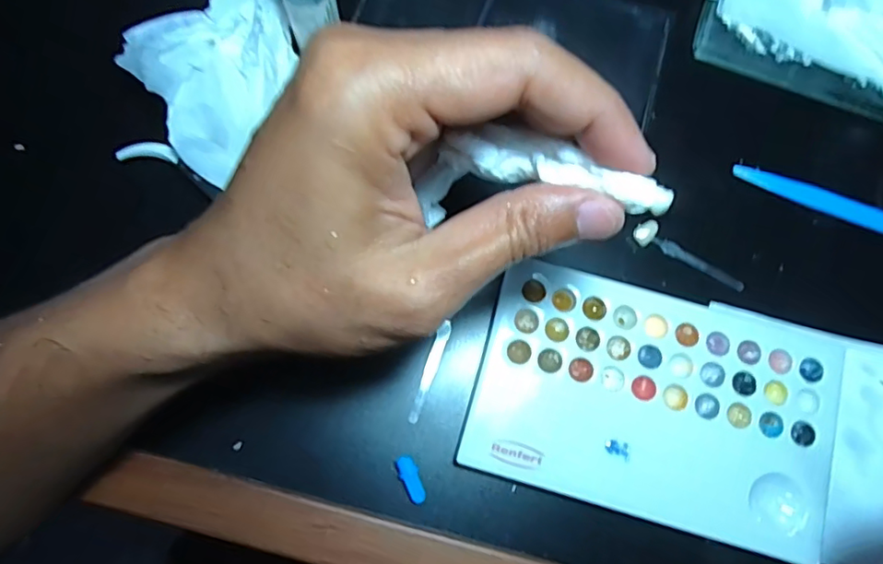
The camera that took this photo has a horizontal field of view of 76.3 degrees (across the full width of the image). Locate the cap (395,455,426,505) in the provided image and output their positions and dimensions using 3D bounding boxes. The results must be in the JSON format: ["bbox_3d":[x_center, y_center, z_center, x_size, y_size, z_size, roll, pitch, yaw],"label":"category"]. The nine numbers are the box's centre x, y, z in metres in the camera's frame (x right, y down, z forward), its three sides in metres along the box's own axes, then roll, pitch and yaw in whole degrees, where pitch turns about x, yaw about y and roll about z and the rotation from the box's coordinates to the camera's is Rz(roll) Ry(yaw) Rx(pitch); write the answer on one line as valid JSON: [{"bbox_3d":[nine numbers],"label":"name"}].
[{"bbox_3d":[-0.012,0.082,0.232,0.008,0.004,0.020,-19,80,-7],"label":"cap"}]

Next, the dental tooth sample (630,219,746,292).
[{"bbox_3d":[0.114,-0.010,0.261,0.055,0.005,0.012,34,79,5],"label":"dental tooth sample"}]

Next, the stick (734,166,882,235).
[{"bbox_3d":[0.209,-0.031,0.271,0.137,0.005,0.013,21,78,2],"label":"stick"}]

